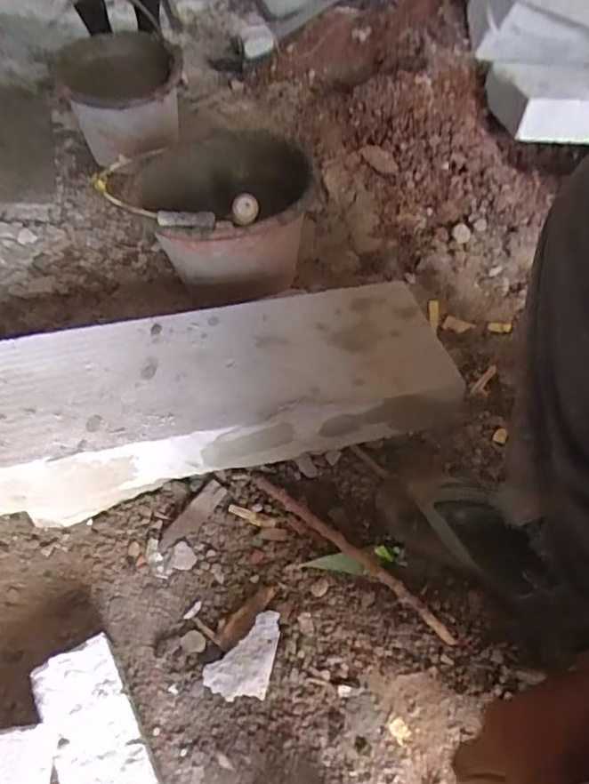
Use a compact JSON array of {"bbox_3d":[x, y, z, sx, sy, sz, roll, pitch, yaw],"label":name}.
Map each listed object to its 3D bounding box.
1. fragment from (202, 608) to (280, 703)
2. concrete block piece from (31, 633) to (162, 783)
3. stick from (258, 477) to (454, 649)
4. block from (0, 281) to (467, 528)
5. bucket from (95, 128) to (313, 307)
[{"bbox_3d":[-0.042,0.274,0.581,0.092,0.010,0.056,-42,75,-16],"label":"fragment"},{"bbox_3d":[-0.170,0.330,0.514,0.074,0.049,0.193,-23,55,-20],"label":"concrete block piece"},{"bbox_3d":[0.064,0.183,0.665,0.286,0.020,0.020,35,57,23],"label":"stick"},{"bbox_3d":[-0.114,0.002,0.687,0.588,0.106,0.210,-10,49,-8],"label":"block"},{"bbox_3d":[-0.124,-0.258,0.904,0.270,0.239,0.270,2,50,-2],"label":"bucket"}]

